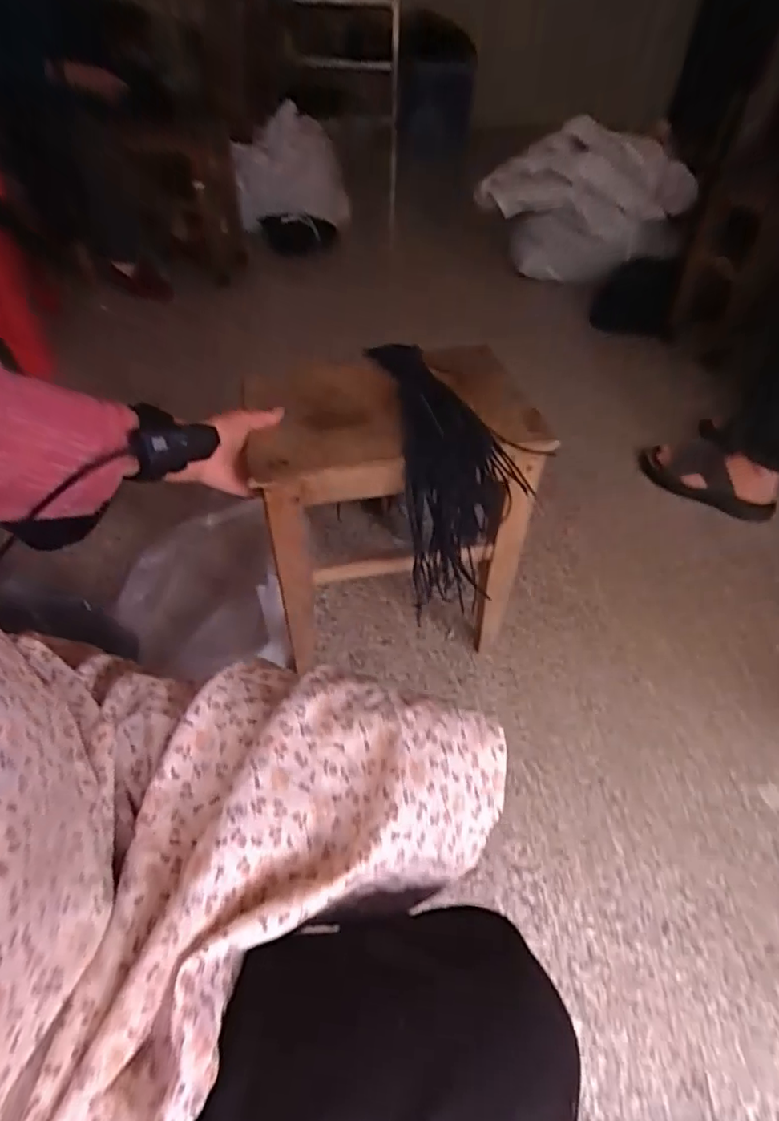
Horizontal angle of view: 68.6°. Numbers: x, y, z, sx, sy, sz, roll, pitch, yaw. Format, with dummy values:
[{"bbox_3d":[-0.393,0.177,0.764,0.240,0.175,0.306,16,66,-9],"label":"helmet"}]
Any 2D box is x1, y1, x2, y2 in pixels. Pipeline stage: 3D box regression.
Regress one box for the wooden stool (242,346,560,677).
[{"bbox_3d":[0.010,-0.053,0.765,0.317,0.369,0.243,-8,50,-7],"label":"wooden stool"}]

